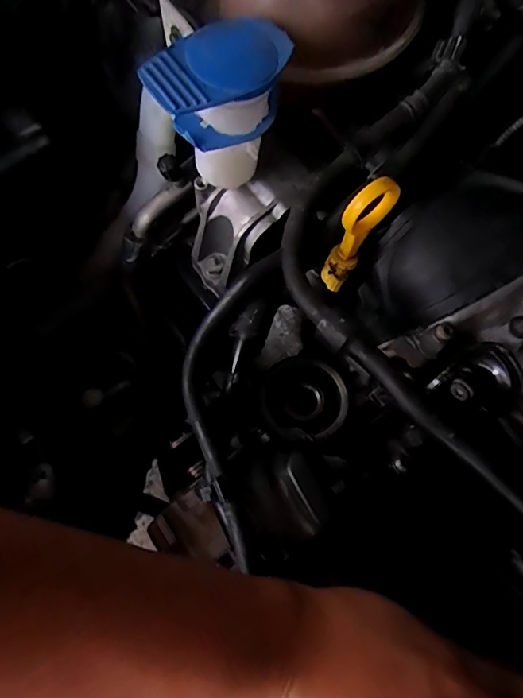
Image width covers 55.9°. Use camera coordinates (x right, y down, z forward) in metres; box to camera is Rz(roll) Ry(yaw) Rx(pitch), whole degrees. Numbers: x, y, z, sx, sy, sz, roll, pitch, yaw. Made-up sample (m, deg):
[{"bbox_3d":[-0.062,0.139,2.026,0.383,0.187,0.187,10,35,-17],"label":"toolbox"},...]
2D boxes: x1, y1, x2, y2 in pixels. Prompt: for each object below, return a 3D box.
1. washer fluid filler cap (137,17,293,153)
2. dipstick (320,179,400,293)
[{"bbox_3d":[-0.026,-0.171,0.318,0.097,0.046,0.058,-40,77,-13],"label":"washer fluid filler cap"},{"bbox_3d":[0.064,-0.078,0.325,0.039,0.085,0.015,-30,67,-18],"label":"dipstick"}]

